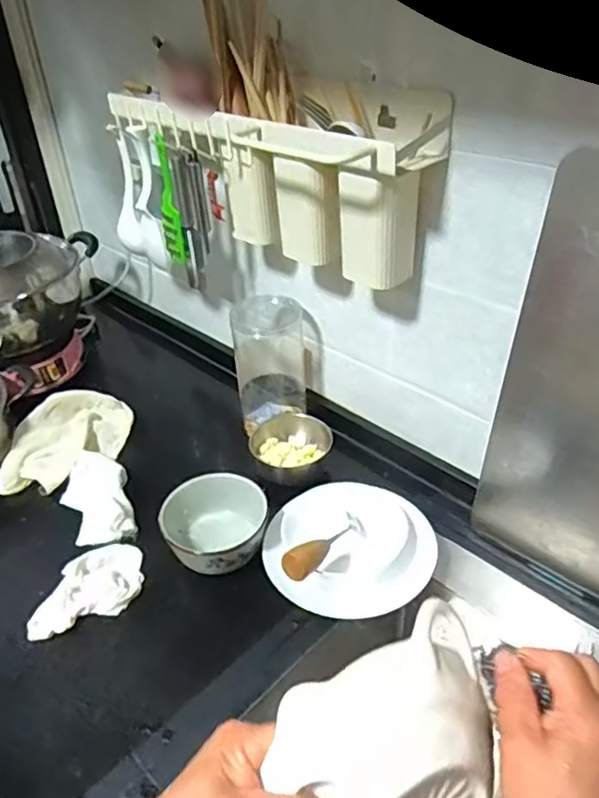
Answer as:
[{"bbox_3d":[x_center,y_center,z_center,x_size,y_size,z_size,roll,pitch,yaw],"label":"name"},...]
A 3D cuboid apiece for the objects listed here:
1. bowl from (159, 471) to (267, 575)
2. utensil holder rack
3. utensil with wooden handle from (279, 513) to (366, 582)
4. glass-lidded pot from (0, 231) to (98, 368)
[{"bbox_3d":[-0.099,0.150,0.709,0.118,0.068,0.115,-1,36,1],"label":"bowl"},{"bbox_3d":[-0.041,-0.274,0.720,0.432,0.180,0.105,28,45,35],"label":"utensil holder rack"},{"bbox_3d":[0.030,0.160,0.671,0.034,0.031,0.143,19,16,27],"label":"utensil with wooden handle"},{"bbox_3d":[-0.478,-0.179,0.971,0.260,0.175,0.219,-4,36,-2],"label":"glass-lidded pot"}]

